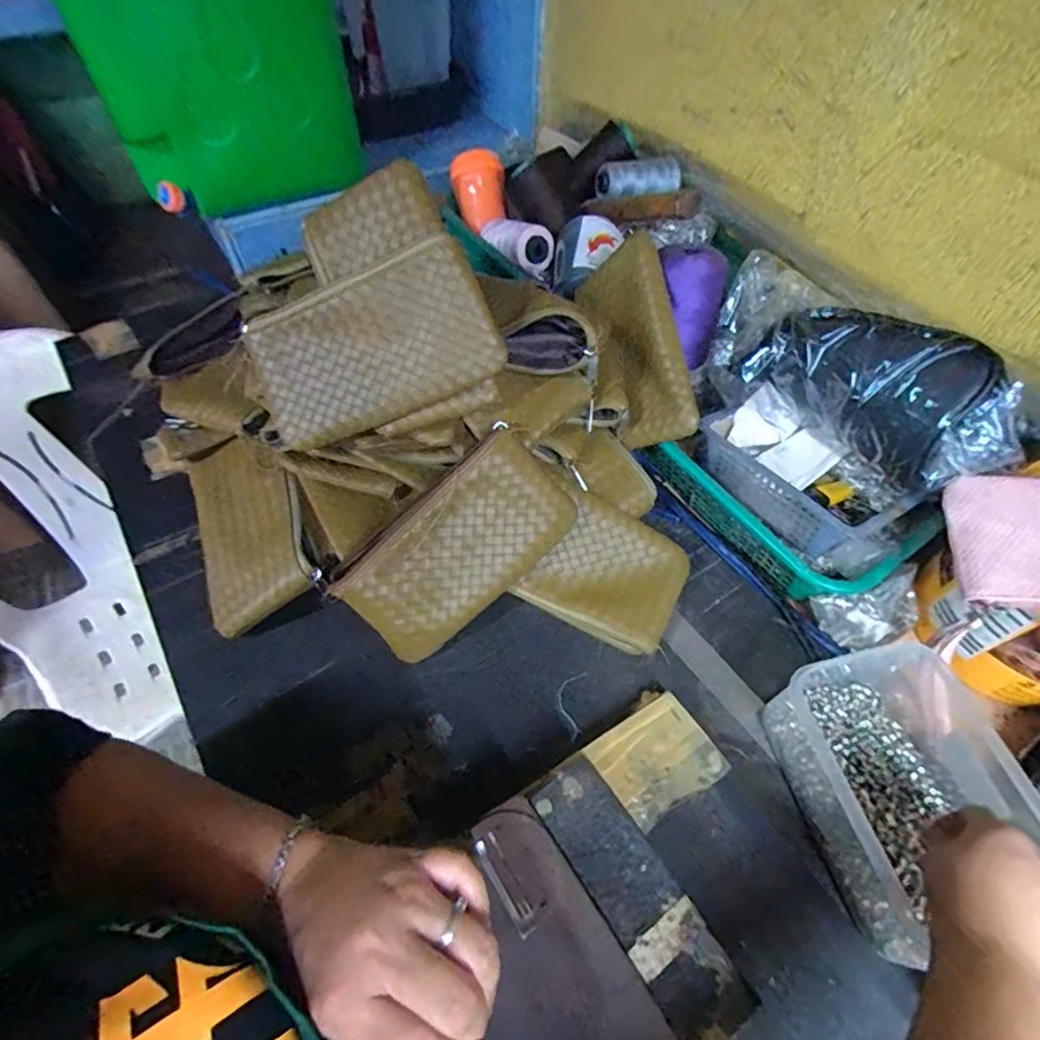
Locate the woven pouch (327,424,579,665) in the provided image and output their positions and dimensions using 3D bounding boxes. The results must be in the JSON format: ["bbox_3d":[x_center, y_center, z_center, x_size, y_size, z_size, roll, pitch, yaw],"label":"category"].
[{"bbox_3d":[-0.050,0.026,0.460,0.192,0.111,0.023,-43,22,-4],"label":"woven pouch"}]

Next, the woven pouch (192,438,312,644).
[{"bbox_3d":[-0.252,0.001,0.500,0.111,0.018,0.189,-32,61,12],"label":"woven pouch"}]

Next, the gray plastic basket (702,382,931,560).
[{"bbox_3d":[0.268,-0.046,0.512,0.117,0.054,0.171,-30,61,-21],"label":"gray plastic basket"}]

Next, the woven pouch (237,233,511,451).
[{"bbox_3d":[-0.122,-0.139,0.446,0.200,0.113,0.014,-20,16,11],"label":"woven pouch"}]

